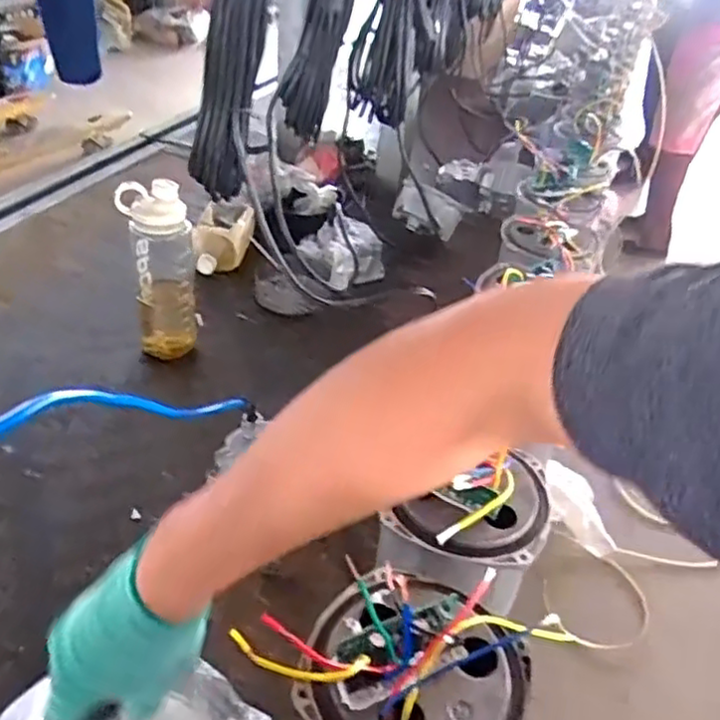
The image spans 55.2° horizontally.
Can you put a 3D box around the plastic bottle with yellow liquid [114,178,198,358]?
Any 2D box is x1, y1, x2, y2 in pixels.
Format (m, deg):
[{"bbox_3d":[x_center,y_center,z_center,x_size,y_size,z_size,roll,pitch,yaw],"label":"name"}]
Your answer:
[{"bbox_3d":[-0.285,-0.124,0.983,0.092,0.259,0.079,-9,40,-20],"label":"plastic bottle with yellow liquid"}]

